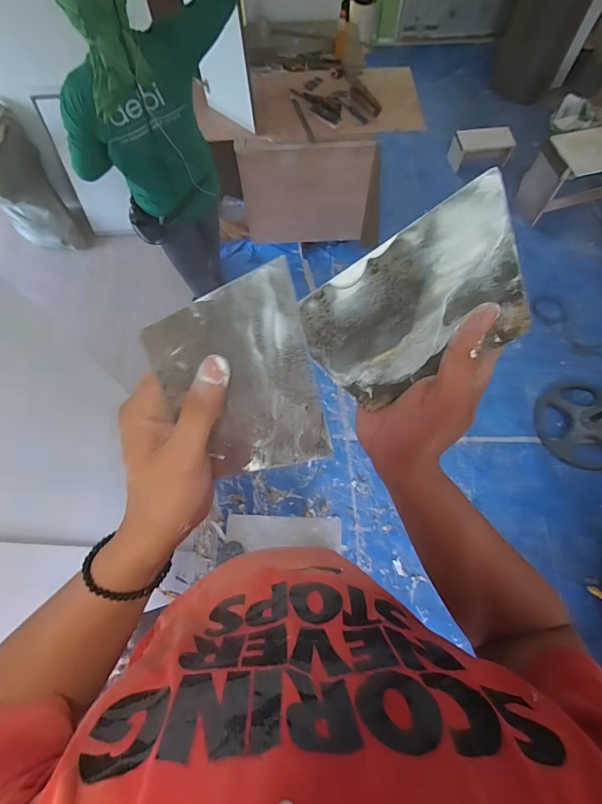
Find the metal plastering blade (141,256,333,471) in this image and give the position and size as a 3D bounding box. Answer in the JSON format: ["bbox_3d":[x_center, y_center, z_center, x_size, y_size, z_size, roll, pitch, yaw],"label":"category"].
[{"bbox_3d":[-0.037,-0.011,0.273,0.097,0.004,0.135,-18,113,-7],"label":"metal plastering blade"}]

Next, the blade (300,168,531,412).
[{"bbox_3d":[0.070,-0.056,0.252,0.133,0.004,0.090,-28,111,24],"label":"blade"}]

